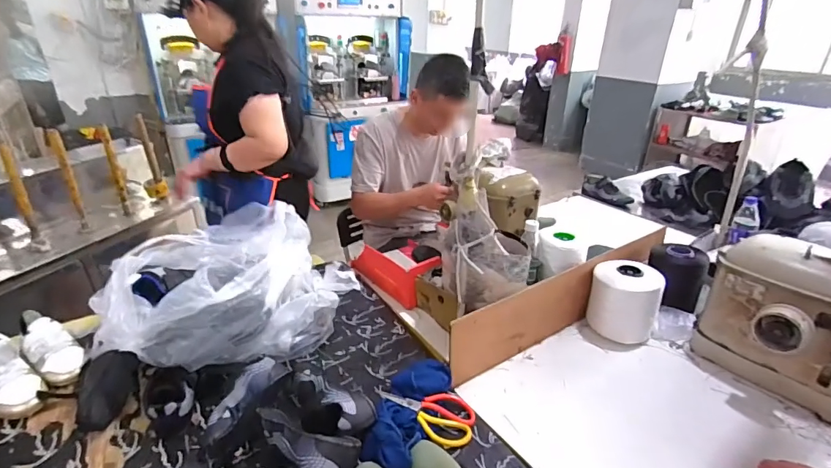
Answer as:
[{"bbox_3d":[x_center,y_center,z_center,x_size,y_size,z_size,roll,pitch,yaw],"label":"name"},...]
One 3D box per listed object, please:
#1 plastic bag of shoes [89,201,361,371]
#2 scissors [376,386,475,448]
[{"bbox_3d":[-0.428,0.099,0.974,0.438,0.228,0.410,-14,31,-29],"label":"plastic bag of shoes"},{"bbox_3d":[0.008,0.330,0.795,0.196,0.025,0.099,9,28,13],"label":"scissors"}]

